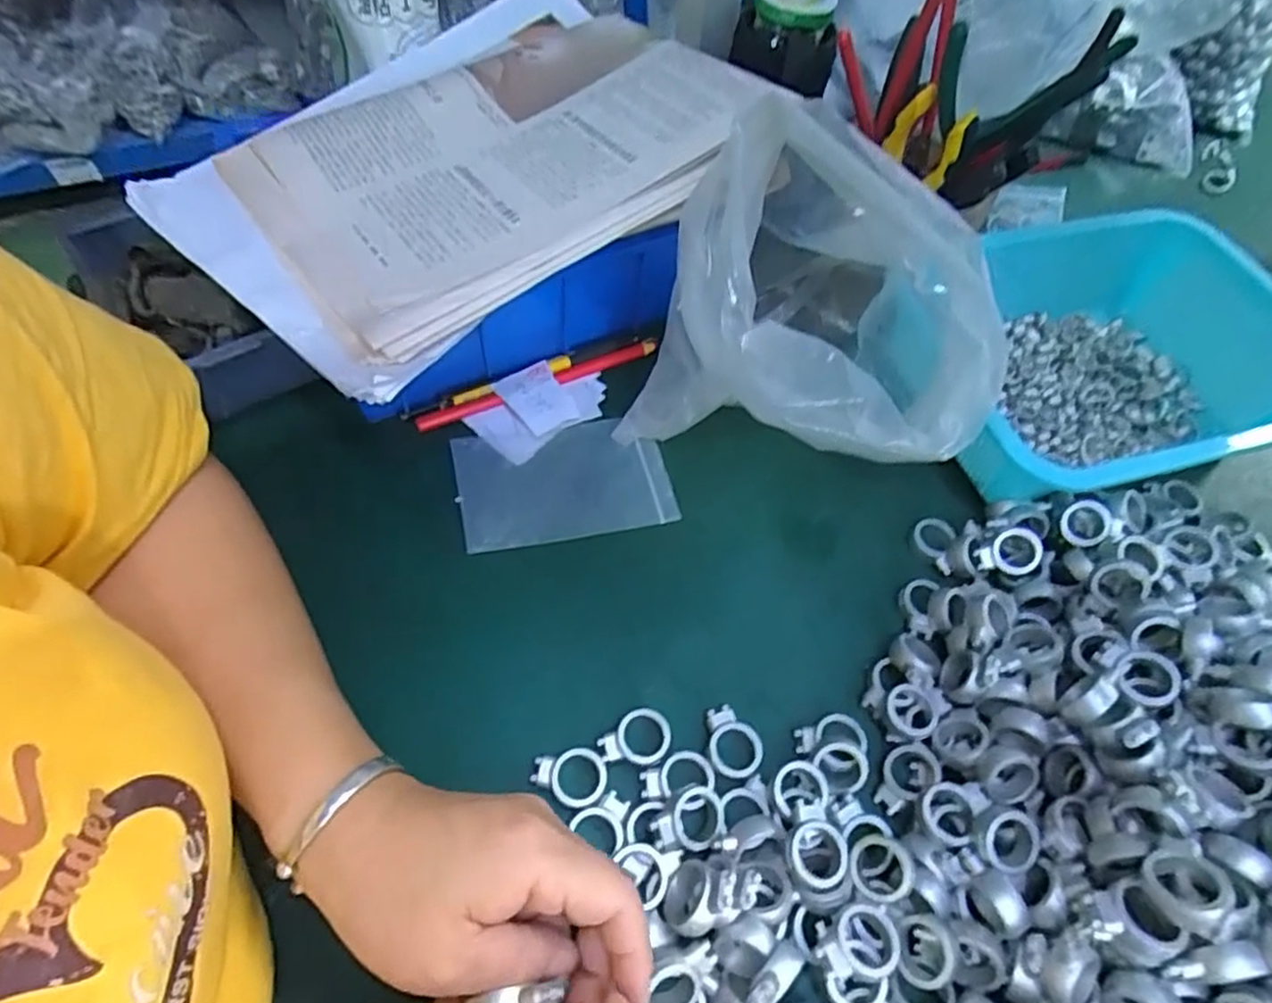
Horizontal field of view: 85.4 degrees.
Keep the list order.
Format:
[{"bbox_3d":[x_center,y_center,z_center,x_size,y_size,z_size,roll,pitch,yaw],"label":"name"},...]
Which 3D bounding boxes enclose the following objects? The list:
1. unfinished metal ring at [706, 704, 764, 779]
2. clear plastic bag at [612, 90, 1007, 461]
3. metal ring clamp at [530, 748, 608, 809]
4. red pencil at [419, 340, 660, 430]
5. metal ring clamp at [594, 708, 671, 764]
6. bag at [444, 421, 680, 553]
[{"bbox_3d":[0.047,0.116,0.334,0.025,0.004,0.034,-5,58,-9],"label":"unfinished metal ring"},{"bbox_3d":[0.094,-0.108,0.380,0.176,0.173,0.161,13,57,3],"label":"clear plastic bag"},{"bbox_3d":[-0.031,0.127,0.320,0.034,0.007,0.026,9,57,0],"label":"metal ring clamp"},{"bbox_3d":[-0.061,-0.077,0.447,0.165,0.007,0.010,-21,62,-18],"label":"red pencil"},{"bbox_3d":[-0.001,0.113,0.331,0.035,0.004,0.025,-7,58,-10],"label":"metal ring clamp"},{"bbox_3d":[-0.044,-0.013,0.415,0.123,0.006,0.078,-9,59,-13],"label":"bag"}]

